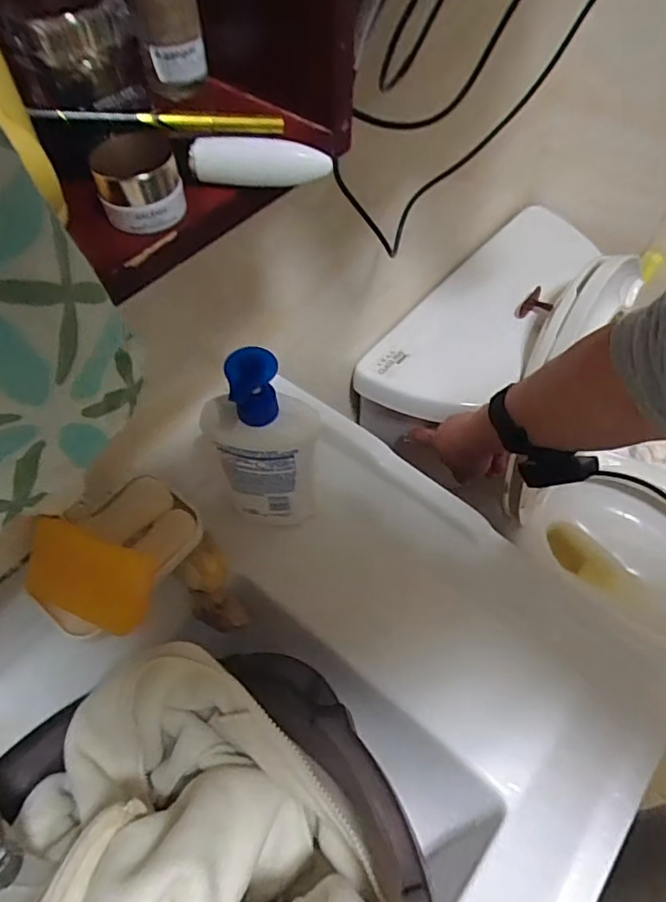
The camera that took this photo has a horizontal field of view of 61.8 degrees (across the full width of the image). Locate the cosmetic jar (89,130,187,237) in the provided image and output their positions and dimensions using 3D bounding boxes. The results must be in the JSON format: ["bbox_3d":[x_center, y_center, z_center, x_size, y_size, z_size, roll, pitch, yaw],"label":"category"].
[{"bbox_3d":[-0.084,-0.116,0.241,0.034,0.025,0.035,0,57,0],"label":"cosmetic jar"}]

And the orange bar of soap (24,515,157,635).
[{"bbox_3d":[-0.177,0.090,0.404,0.091,0.030,0.054,15,58,10],"label":"orange bar of soap"}]

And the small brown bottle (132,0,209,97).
[{"bbox_3d":[-0.085,-0.225,0.291,0.030,0.061,0.025,-7,57,-5],"label":"small brown bottle"}]

